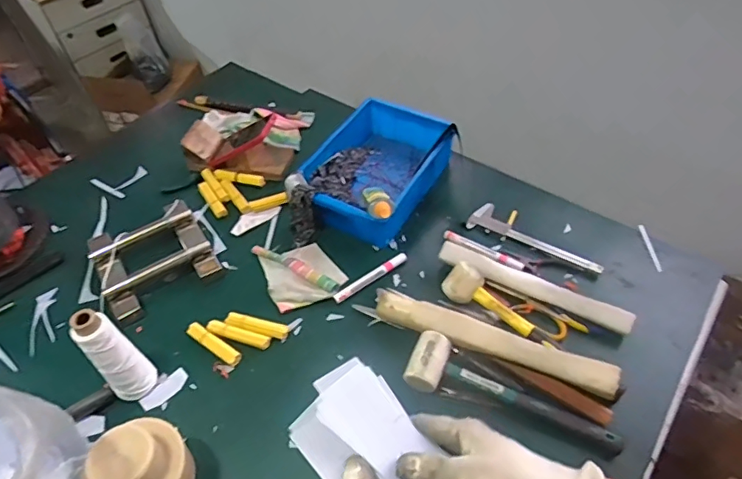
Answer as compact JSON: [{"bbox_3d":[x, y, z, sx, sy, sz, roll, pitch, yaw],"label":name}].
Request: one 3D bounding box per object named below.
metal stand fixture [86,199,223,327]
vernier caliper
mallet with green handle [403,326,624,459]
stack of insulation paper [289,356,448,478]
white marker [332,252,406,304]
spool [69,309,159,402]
[{"bbox_3d":[-0.378,0.030,0.870,0.193,0.047,0.192,-28,55,-20],"label":"metal stand fixture"},{"bbox_3d":[0.280,-0.004,0.870,0.229,0.019,0.062,27,56,22],"label":"vernier caliper"},{"bbox_3d":[0.188,0.209,0.682,0.285,0.045,0.076,19,53,17],"label":"mallet with green handle"},{"bbox_3d":[0.002,0.164,0.385,0.080,0.020,0.140,-30,73,-22],"label":"stack of insulation paper"},{"bbox_3d":[0.001,0.060,0.836,0.142,0.012,0.018,-30,55,-21],"label":"white marker"},{"bbox_3d":[-0.339,0.160,0.680,0.050,0.178,0.048,-1,50,1],"label":"spool"}]

